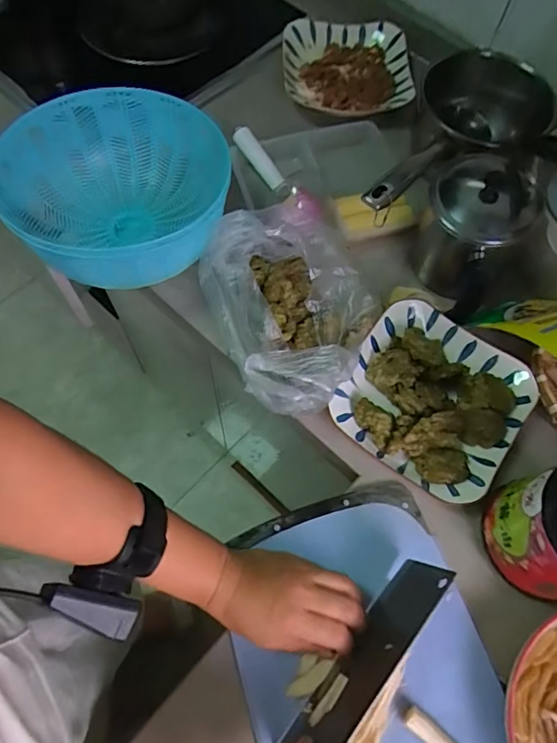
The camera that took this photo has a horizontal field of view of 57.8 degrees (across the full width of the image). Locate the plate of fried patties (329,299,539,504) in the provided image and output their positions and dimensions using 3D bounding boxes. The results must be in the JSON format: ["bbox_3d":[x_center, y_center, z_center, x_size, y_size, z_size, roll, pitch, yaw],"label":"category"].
[{"bbox_3d":[0.169,0.022,0.533,0.177,0.041,0.183,33,69,11],"label":"plate of fried patties"}]

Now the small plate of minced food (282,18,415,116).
[{"bbox_3d":[0.102,-0.450,0.754,0.187,0.037,0.190,1,66,-2],"label":"small plate of minced food"}]

